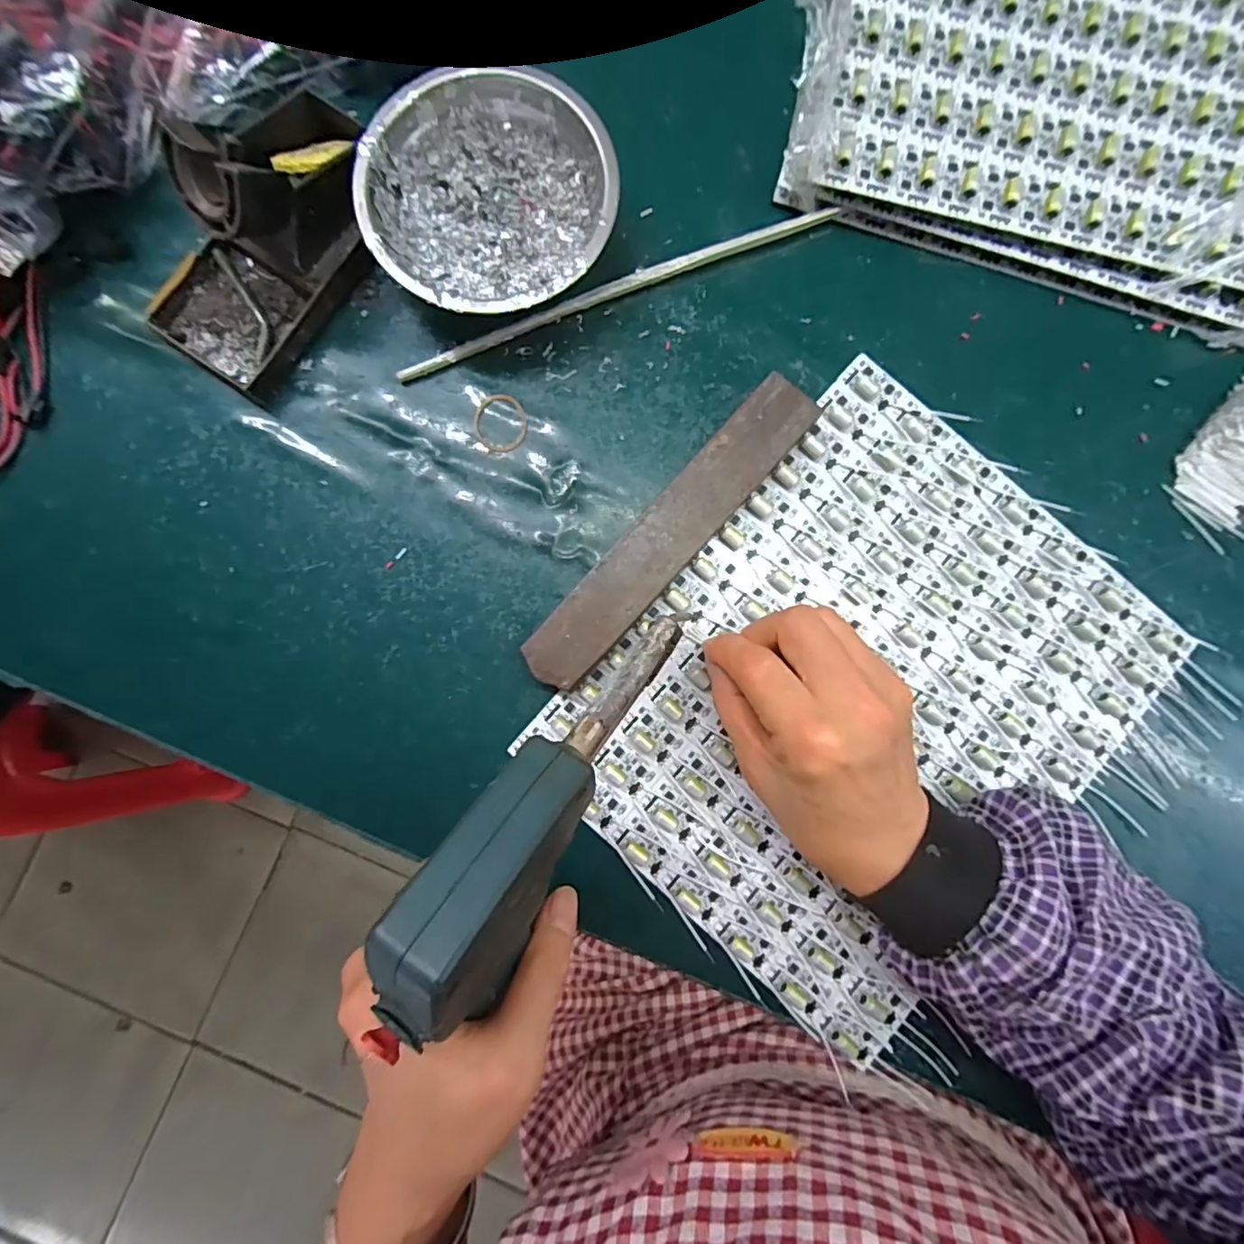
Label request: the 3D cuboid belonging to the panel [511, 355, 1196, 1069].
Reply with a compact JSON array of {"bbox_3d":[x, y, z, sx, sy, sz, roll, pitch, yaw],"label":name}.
[{"bbox_3d":[0.130,0.037,0.286,0.234,0.009,0.286,42,86,1],"label":"panel"}]

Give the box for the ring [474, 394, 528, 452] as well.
[{"bbox_3d":[-0.066,-0.108,0.294,0.028,0.004,0.033,-3,87,-2],"label":"ring"}]

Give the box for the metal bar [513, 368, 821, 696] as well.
[{"bbox_3d":[0.026,-0.047,0.285,0.033,0.016,0.196,42,86,1],"label":"metal bar"}]

